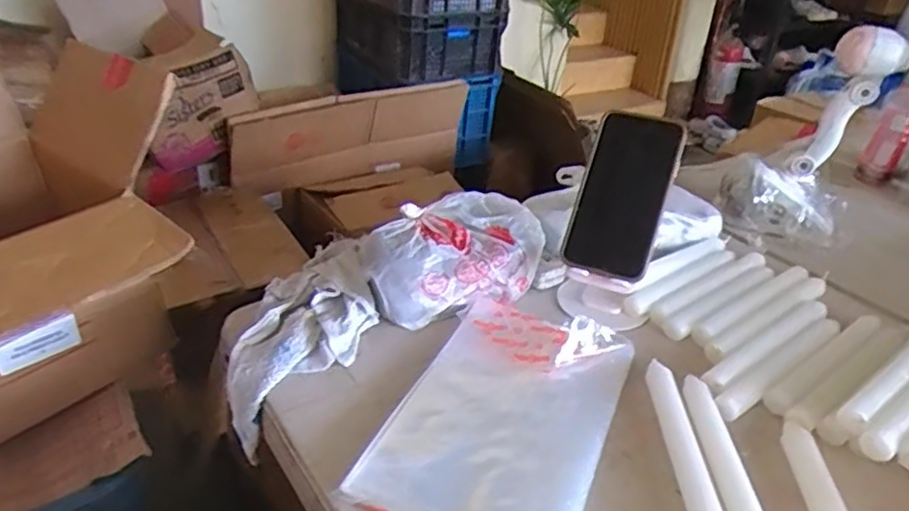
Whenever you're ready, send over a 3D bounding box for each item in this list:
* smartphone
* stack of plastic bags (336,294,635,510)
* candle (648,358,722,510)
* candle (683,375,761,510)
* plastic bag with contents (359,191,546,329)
[{"bbox_3d":[0.158,-0.056,0.607,0.079,0.156,0.016,18,-3,22],"label":"smartphone"},{"bbox_3d":[0.042,0.119,0.512,0.154,0.016,0.251,14,33,20],"label":"stack of plastic bags"},{"bbox_3d":[0.171,0.146,0.480,0.023,0.016,0.206,3,31,2],"label":"candle"},{"bbox_3d":[0.195,0.155,0.464,0.025,0.016,0.196,2,31,1],"label":"candle"},{"bbox_3d":[-0.005,-0.003,0.642,0.174,0.073,0.114,-22,38,-33],"label":"plastic bag with contents"}]

